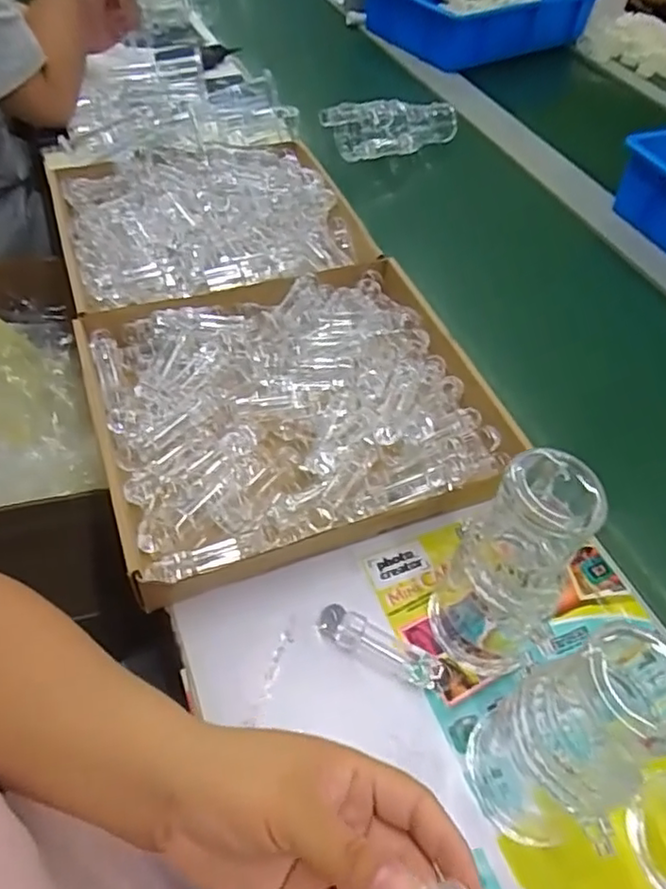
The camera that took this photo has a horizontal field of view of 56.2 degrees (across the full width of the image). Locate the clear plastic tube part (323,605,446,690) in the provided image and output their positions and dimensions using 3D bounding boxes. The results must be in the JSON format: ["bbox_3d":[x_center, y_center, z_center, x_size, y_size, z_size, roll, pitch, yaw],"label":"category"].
[{"bbox_3d":[0.035,0.140,0.433,0.093,0.017,0.021,24,53,14],"label":"clear plastic tube part"}]

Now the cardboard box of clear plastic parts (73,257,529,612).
[{"bbox_3d":[-0.032,-0.034,0.535,0.319,0.062,0.282,-14,54,-15],"label":"cardboard box of clear plastic parts"}]

